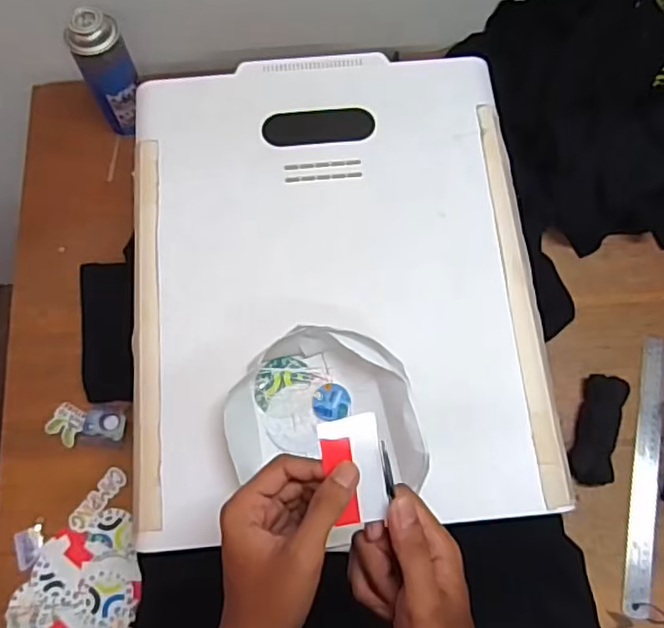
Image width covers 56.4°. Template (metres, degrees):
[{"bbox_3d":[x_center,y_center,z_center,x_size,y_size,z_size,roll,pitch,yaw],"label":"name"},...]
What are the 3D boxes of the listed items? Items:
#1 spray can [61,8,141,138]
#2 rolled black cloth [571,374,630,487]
[{"bbox_3d":[-0.279,-0.304,0.785,0.059,0.154,0.061,1,70,-2],"label":"spray can"},{"bbox_3d":[0.314,0.136,0.730,0.043,0.026,0.129,18,71,5],"label":"rolled black cloth"}]

